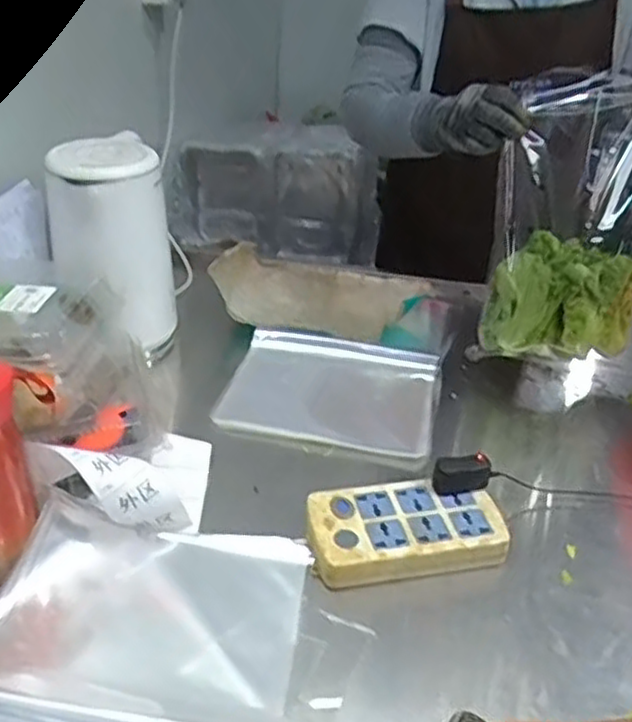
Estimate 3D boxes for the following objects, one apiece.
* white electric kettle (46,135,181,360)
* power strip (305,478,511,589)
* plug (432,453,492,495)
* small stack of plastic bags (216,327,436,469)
[{"bbox_3d":[-0.255,-0.132,0.944,0.146,0.272,0.169,-4,33,-13],"label":"white electric kettle"},{"bbox_3d":[0.085,0.159,0.706,0.186,0.027,0.101,-5,33,-13],"label":"power strip"},{"bbox_3d":[0.145,0.112,0.735,0.056,0.034,0.023,-3,33,-10],"label":"plug"},{"bbox_3d":[0.019,0.034,0.916,0.251,0.035,0.212,8,32,8],"label":"small stack of plastic bags"}]

